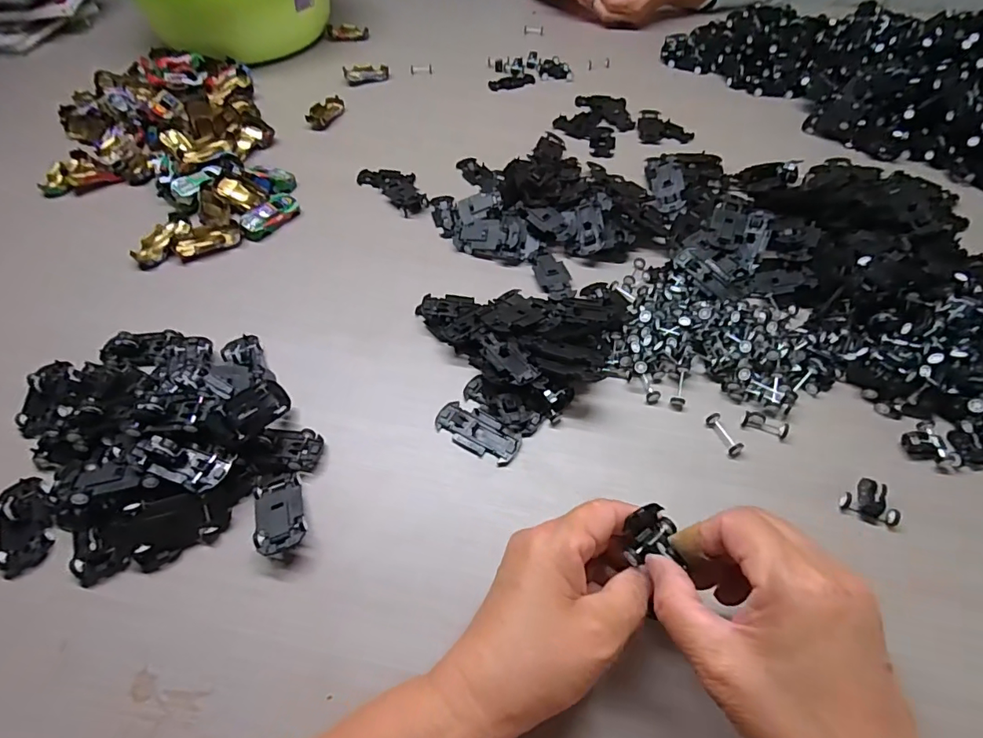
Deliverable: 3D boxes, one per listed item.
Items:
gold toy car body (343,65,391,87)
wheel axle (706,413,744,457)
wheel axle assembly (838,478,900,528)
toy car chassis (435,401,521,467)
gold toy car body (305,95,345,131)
[{"bbox_3d":[-0.175,-0.416,0.702,0.062,0.019,0.032,-19,55,-11],"label":"gold toy car body"},{"bbox_3d":[0.167,0.047,0.359,0.010,0.009,0.033,-20,56,-12],"label":"wheel axle"},{"bbox_3d":[0.248,0.086,0.324,0.032,0.013,0.024,28,60,21],"label":"wheel axle assembly"},{"bbox_3d":[-0.010,0.047,0.367,0.065,0.004,0.031,26,59,20],"label":"toy car chassis"},{"bbox_3d":[-0.214,-0.329,0.643,0.032,0.014,0.062,8,55,8],"label":"gold toy car body"}]

